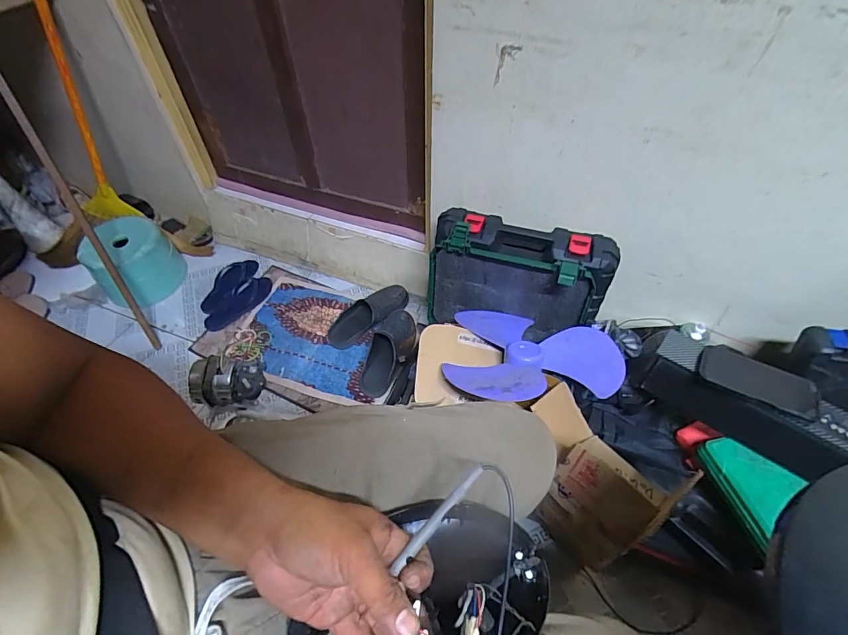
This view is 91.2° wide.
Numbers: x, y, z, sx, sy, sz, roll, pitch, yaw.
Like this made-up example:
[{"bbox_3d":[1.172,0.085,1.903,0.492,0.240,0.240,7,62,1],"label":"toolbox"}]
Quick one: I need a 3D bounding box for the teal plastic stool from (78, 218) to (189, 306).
[{"bbox_3d":[-0.895,-0.175,1.293,0.209,0.183,0.240,37,60,25],"label":"teal plastic stool"}]

